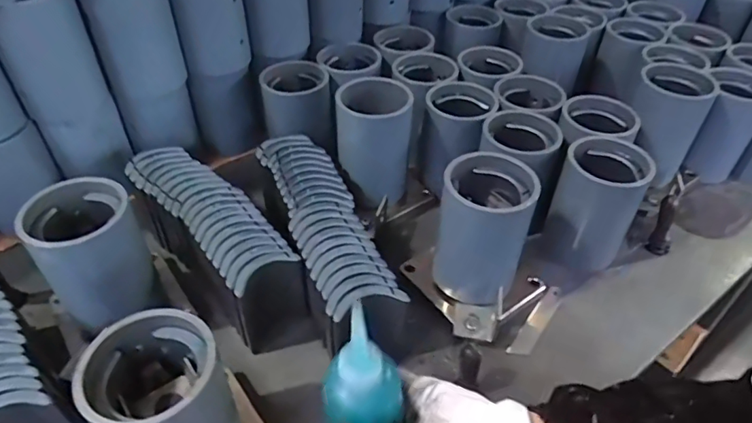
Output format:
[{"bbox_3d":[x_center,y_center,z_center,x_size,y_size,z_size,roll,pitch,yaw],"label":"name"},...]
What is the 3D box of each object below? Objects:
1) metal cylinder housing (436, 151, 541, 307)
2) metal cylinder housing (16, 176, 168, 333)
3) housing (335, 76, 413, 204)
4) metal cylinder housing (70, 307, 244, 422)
[{"bbox_3d":[0.100,0.021,0.497,0.086,0.128,0.080,13,45,11],"label":"metal cylinder housing"},{"bbox_3d":[-0.241,0.038,0.453,0.075,0.120,0.074,-18,48,-20],"label":"metal cylinder housing"},{"bbox_3d":[-0.003,-0.081,0.587,0.078,0.116,0.078,2,44,0],"label":"housing"},{"bbox_3d":[-0.141,0.138,0.364,0.079,0.132,0.088,-23,50,-24],"label":"metal cylinder housing"}]

